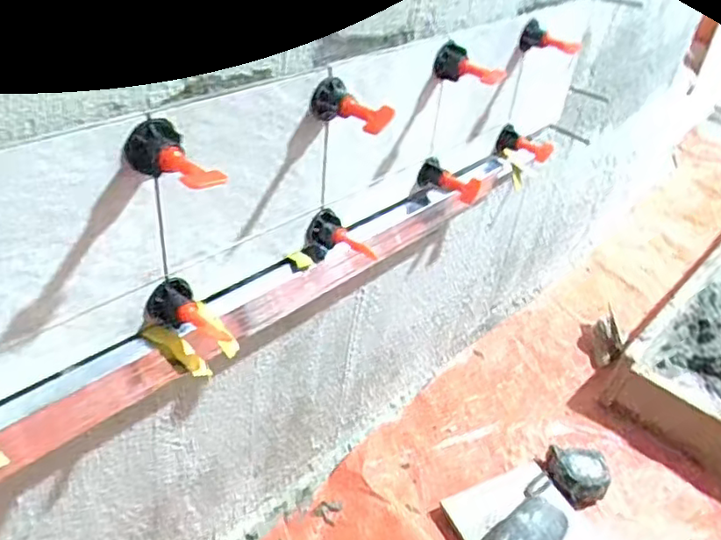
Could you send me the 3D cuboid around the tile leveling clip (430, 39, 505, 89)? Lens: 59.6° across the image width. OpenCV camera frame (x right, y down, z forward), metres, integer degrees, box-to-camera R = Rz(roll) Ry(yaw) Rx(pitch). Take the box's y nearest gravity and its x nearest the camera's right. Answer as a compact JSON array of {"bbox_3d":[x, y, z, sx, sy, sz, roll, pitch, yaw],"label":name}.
[{"bbox_3d":[0.095,-0.177,0.547,0.059,0.029,0.025,19,38,15],"label":"tile leveling clip"}]

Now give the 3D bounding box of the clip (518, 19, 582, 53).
[{"bbox_3d":[0.194,-0.233,0.643,0.059,0.028,0.027,17,38,13],"label":"clip"}]

